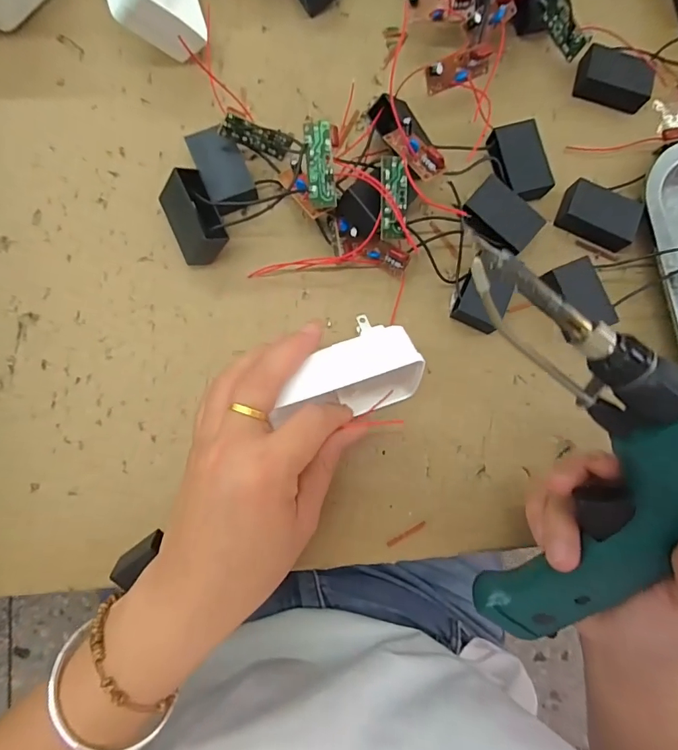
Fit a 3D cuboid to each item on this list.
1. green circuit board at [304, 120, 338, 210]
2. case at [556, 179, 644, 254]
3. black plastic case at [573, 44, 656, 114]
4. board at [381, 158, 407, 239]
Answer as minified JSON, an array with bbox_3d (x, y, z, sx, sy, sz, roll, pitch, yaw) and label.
[{"bbox_3d":[-0.010,-0.118,0.244,0.014,0.005,0.044,-7,108,-5],"label":"green circuit board"},{"bbox_3d":[0.173,-0.107,0.289,0.050,0.015,0.030,22,83,-2],"label":"case"},{"bbox_3d":[0.190,-0.205,0.299,0.048,0.017,0.029,15,83,-2],"label":"black plastic case"},{"bbox_3d":[0.032,-0.101,0.248,0.015,0.007,0.044,-2,104,-4],"label":"board"}]

